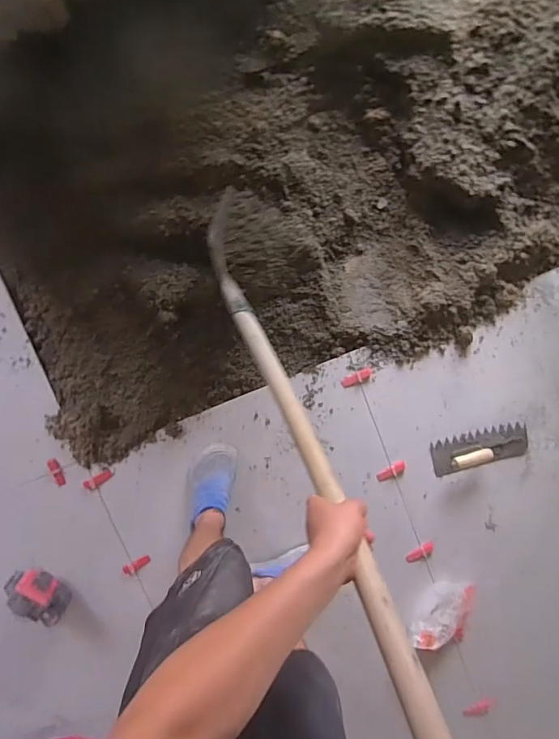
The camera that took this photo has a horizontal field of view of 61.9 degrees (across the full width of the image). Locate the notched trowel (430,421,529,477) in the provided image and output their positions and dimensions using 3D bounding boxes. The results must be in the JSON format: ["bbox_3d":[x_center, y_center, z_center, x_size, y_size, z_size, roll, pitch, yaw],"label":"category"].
[{"bbox_3d":[0.579,0.228,1.292,0.290,0.090,0.107,-12,96,-5],"label":"notched trowel"}]

